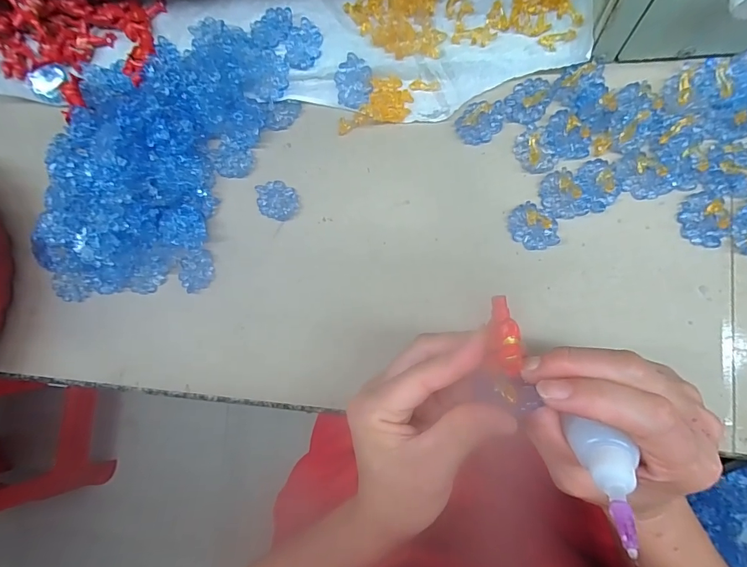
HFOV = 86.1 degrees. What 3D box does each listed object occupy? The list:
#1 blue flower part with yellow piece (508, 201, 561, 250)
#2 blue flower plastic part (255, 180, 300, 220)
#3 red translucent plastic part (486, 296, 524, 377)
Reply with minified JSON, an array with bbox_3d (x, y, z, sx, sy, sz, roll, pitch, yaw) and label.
[{"bbox_3d":[0.119,-0.041,0.298,0.028,0.004,0.039,-45,81,4],"label":"blue flower part with yellow piece"},{"bbox_3d":[-0.081,-0.070,0.333,0.037,0.004,0.030,32,92,10],"label":"blue flower plastic part"},{"bbox_3d":[0.062,0.025,0.188,0.012,0.009,0.038,-12,89,8],"label":"red translucent plastic part"}]

